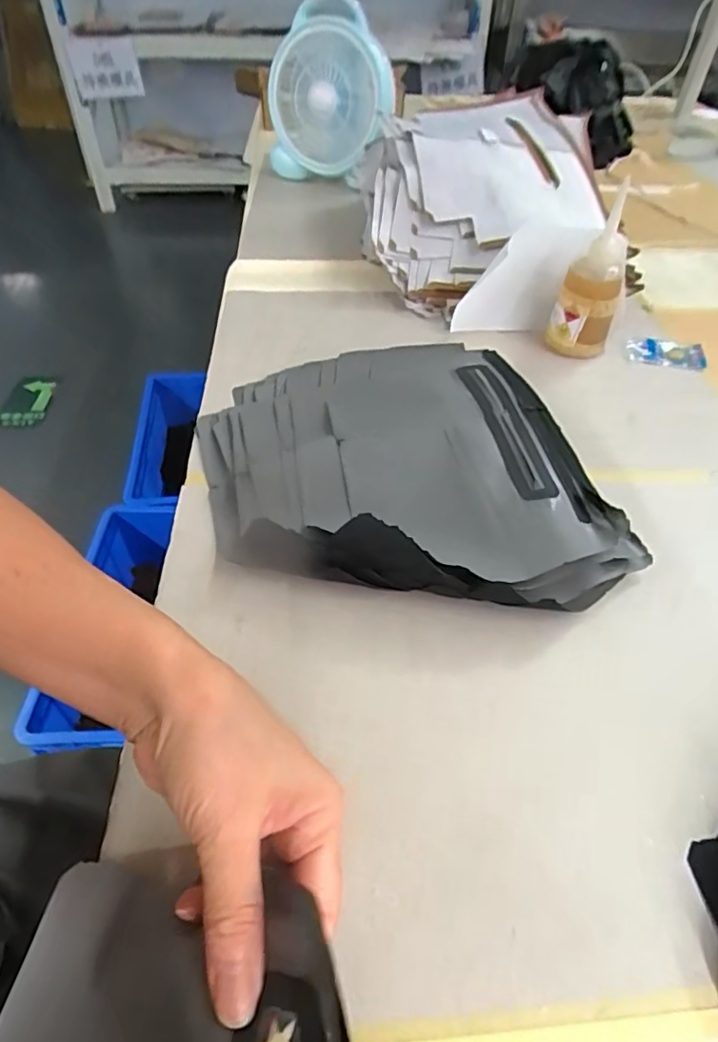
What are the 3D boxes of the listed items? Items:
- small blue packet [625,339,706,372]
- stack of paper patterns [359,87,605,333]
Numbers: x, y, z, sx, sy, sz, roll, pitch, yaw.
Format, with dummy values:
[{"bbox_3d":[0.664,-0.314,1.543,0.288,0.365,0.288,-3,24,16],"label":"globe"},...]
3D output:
[{"bbox_3d":[0.349,-0.192,0.650,0.082,0.012,0.048,12,46,10],"label":"small blue packet"},{"bbox_3d":[0.154,-0.436,0.786,0.273,0.160,0.456,8,46,6],"label":"stack of paper patterns"}]

